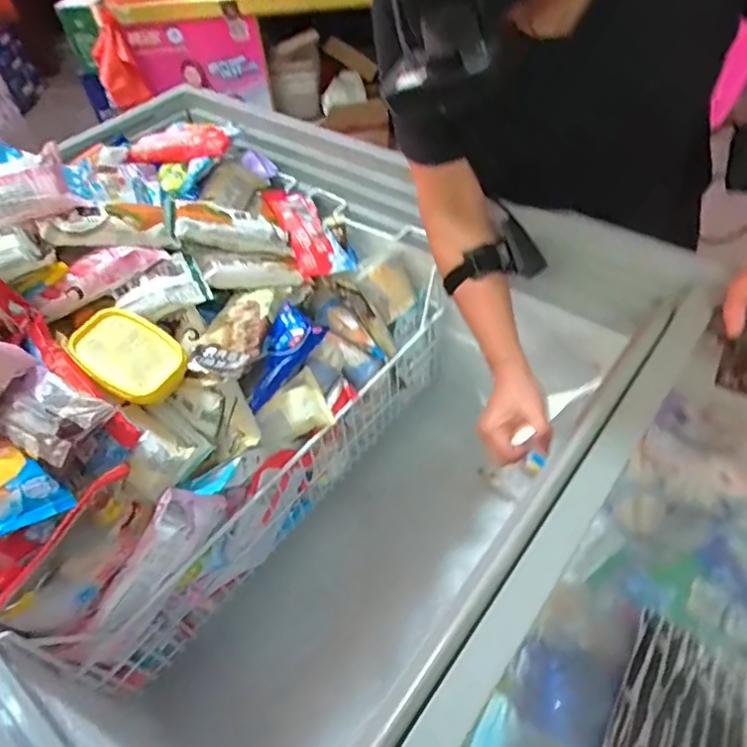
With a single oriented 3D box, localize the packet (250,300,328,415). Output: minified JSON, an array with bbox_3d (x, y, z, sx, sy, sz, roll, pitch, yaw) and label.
[{"bbox_3d":[-0.115,-0.019,0.677,0.063,0.048,0.139,21,78,22],"label":"packet"}]

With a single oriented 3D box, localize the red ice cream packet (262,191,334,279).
[{"bbox_3d":[-0.101,-0.207,0.782,0.063,0.030,0.174,-20,51,-12],"label":"red ice cream packet"}]

